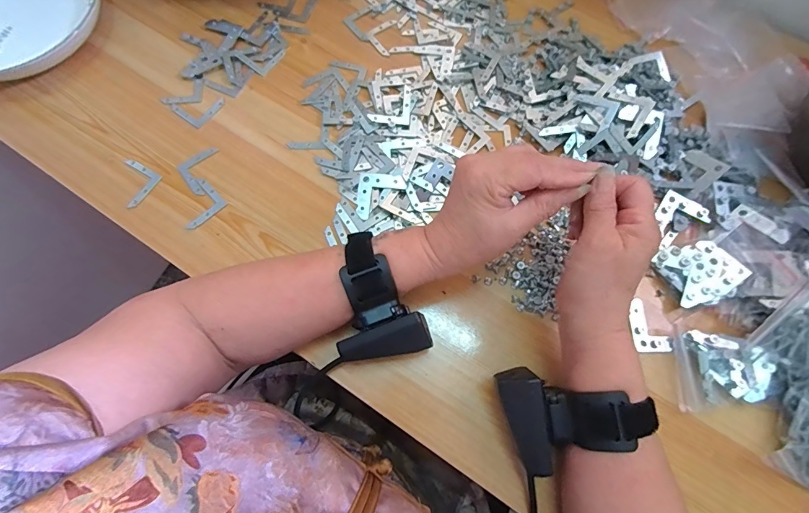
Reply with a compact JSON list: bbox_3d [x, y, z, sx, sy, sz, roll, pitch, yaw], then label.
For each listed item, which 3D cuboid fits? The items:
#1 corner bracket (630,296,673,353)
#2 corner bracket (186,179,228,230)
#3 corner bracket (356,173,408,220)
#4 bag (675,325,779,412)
[{"bbox_3d":[0.213,0.060,0.334,0.031,0.004,0.045,2,71,-1],"label":"corner bracket"},{"bbox_3d":[-0.197,-0.049,0.366,0.042,0.004,0.042,42,75,12],"label":"corner bracket"},{"bbox_3d":[-0.022,-0.057,0.366,0.044,0.004,0.044,6,81,6],"label":"corner bracket"},{"bbox_3d":[0.263,0.095,0.311,0.073,0.017,0.063,10,71,2],"label":"bag"}]

